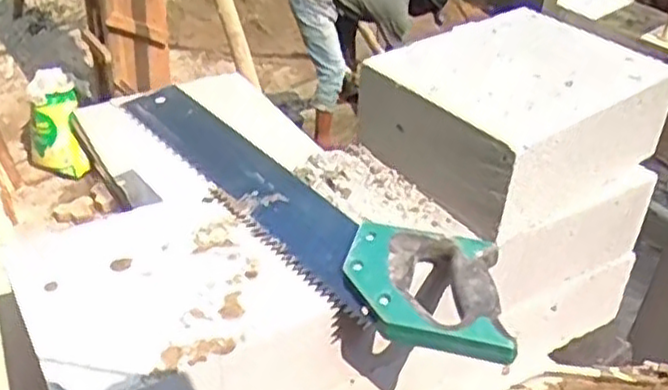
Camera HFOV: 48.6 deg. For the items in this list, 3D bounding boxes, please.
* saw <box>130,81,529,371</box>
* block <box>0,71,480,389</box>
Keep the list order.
[{"bbox_3d":[-0.048,-0.001,0.677,0.503,0.033,0.119,30,44,31],"label":"saw"},{"bbox_3d":[-0.080,0.130,0.674,0.353,0.185,0.230,-9,39,-18],"label":"block"}]

